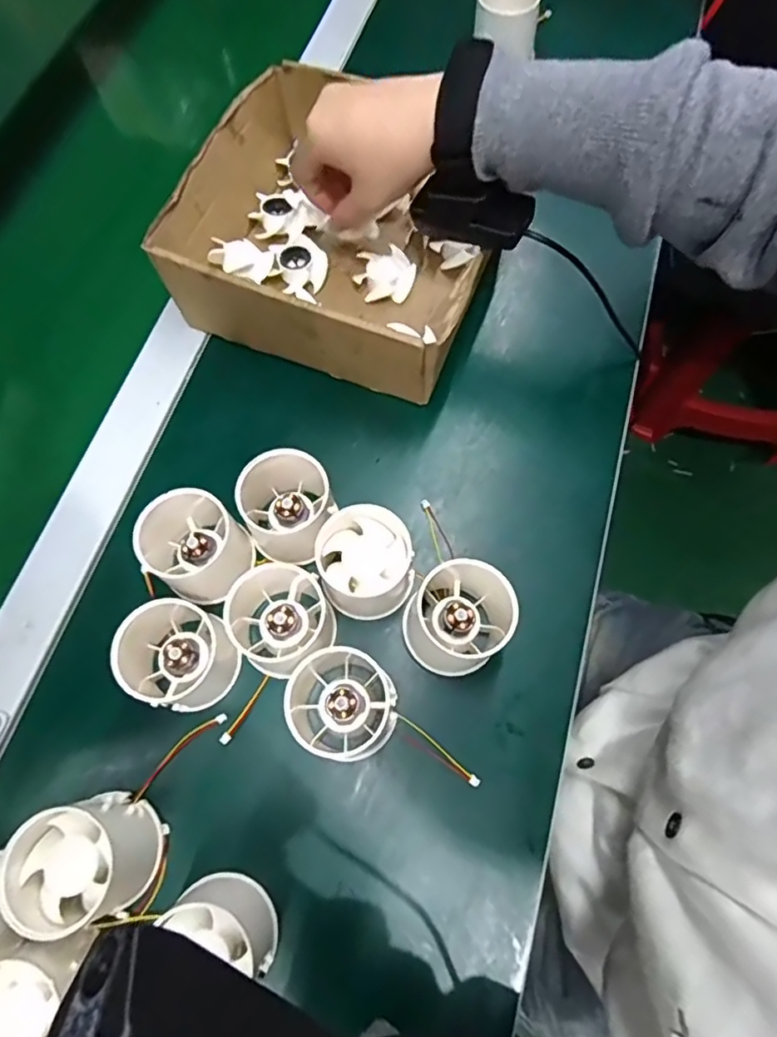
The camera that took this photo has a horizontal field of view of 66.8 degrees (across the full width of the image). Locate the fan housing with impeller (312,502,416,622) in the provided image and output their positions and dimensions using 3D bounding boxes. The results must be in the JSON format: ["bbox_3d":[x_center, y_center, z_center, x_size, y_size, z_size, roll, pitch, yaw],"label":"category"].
[{"bbox_3d":[-0.013,0.027,0.344,0.053,0.041,0.057,-1,69,2],"label":"fan housing with impeller"}]

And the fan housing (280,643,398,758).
[{"bbox_3d":[-0.027,0.099,0.319,0.063,0.036,0.056,18,71,9],"label":"fan housing"}]

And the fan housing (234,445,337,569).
[{"bbox_3d":[-0.059,-0.010,0.353,0.057,0.057,0.062,-1,69,2],"label":"fan housing"}]

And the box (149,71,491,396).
[{"bbox_3d":[-0.031,-0.200,0.407,0.204,0.073,0.190,21,72,8],"label":"box"}]

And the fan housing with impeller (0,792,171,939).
[{"bbox_3d":[-0.146,0.166,0.287,0.059,0.047,0.054,-18,70,-5],"label":"fan housing with impeller"}]

